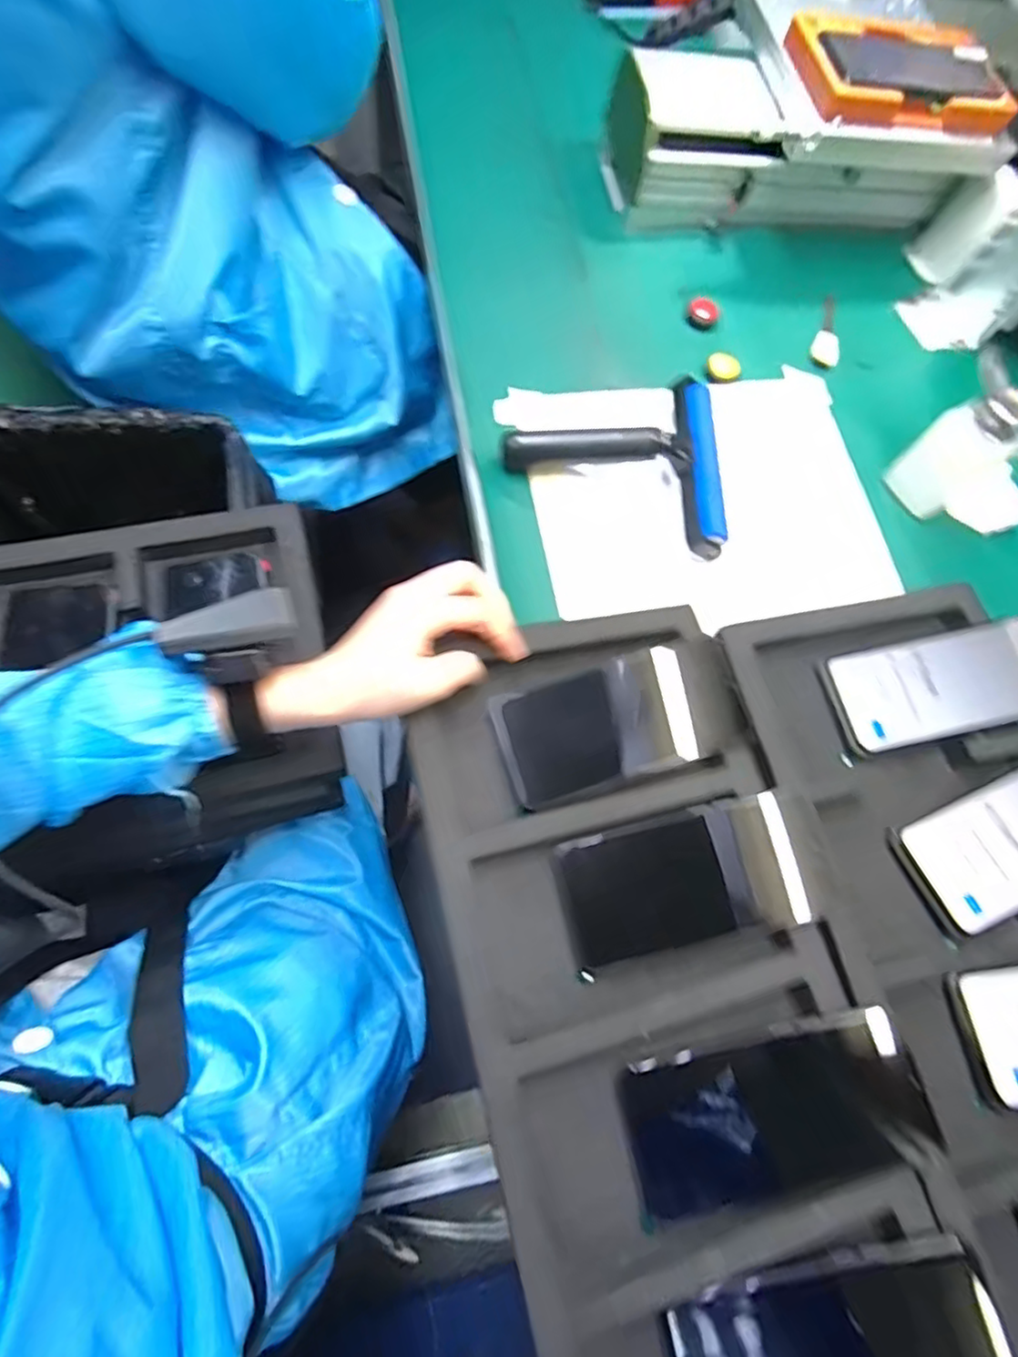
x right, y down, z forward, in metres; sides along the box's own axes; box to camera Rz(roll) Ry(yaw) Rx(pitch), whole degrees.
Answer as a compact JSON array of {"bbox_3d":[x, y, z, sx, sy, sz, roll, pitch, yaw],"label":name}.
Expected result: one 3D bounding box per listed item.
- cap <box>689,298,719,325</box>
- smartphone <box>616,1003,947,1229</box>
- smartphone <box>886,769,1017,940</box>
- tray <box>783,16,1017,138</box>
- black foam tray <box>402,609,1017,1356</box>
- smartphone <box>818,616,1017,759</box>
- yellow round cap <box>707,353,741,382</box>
[{"bbox_3d":[0.186,-0.351,0.605,0.027,0.010,0.027,3,70,-7],"label":"cap"},{"bbox_3d":[0.148,0.238,0.345,0.162,0.009,0.078,-10,72,-11],"label":"smartphone"},{"bbox_3d":[0.346,0.107,0.426,0.152,0.009,0.075,-25,71,0],"label":"smartphone"},{"bbox_3d":[0.349,-0.536,0.561,0.192,0.022,0.115,-7,75,-12],"label":"tray"},{"bbox_3d":[0.094,0.185,0.361,0.226,0.054,0.468,-13,69,-7],"label":"black foam tray"},{"bbox_3d":[0.317,0.005,0.459,0.162,0.006,0.074,-14,73,1],"label":"smartphone"},{"bbox_3d":[0.198,-0.287,0.582,0.030,0.008,0.030,3,70,-7],"label":"yellow round cap"}]

